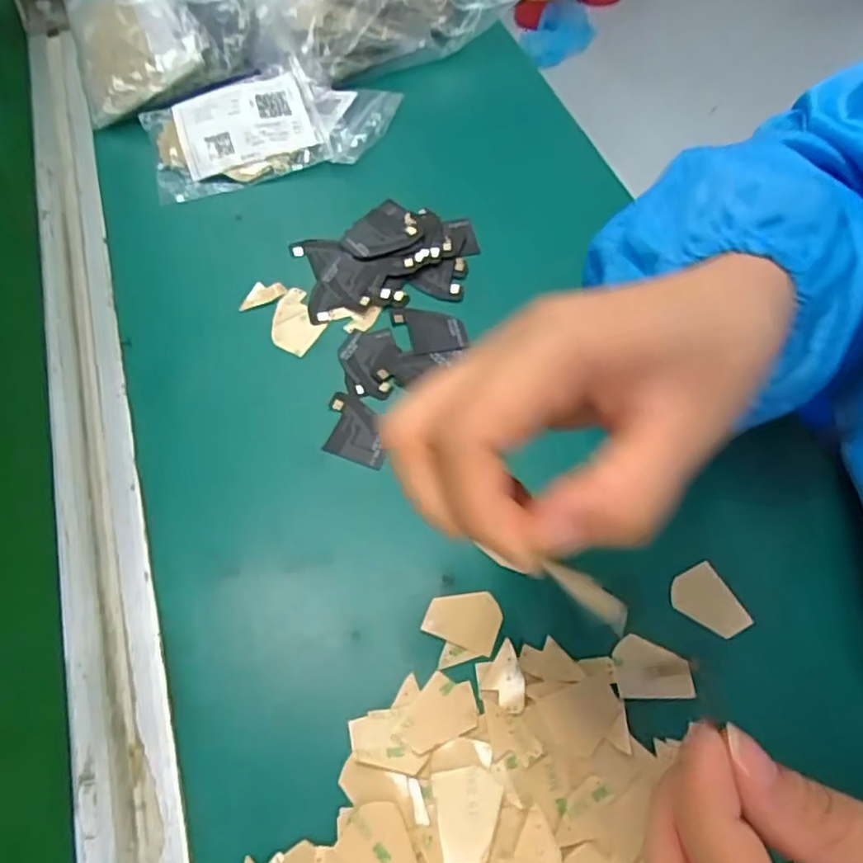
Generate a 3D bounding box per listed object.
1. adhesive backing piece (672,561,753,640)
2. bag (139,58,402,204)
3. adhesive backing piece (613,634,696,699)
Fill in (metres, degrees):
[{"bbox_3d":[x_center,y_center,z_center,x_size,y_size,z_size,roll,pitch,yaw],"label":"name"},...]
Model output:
[{"bbox_3d":[0.114,0.071,0.272,0.023,0.004,0.030,-28,63,-7],"label":"adhesive backing piece"},{"bbox_3d":[-0.100,-0.195,0.415,0.154,0.022,0.079,-16,59,-6],"label":"bag"},{"bbox_3d":[0.087,0.092,0.258,0.029,0.004,0.023,-2,58,2],"label":"adhesive backing piece"}]

